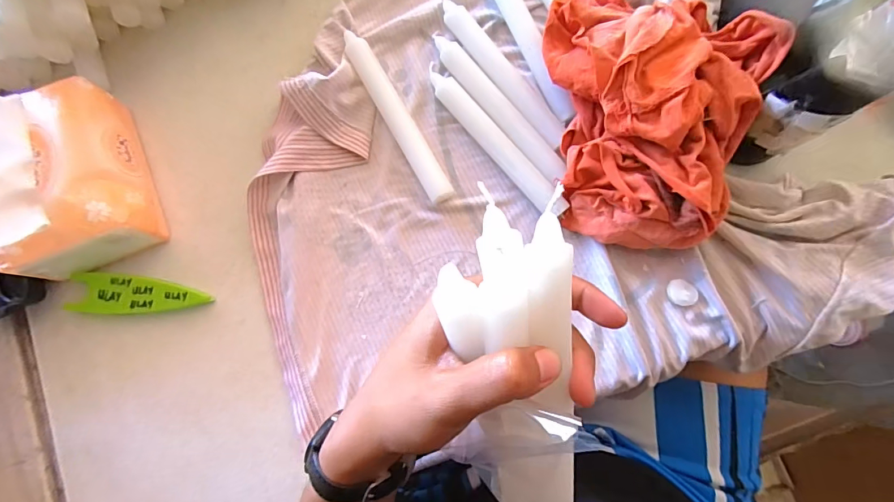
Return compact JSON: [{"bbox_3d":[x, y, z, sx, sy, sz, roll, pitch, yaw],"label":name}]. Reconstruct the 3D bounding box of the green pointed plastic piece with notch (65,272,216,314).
[{"bbox_3d":[-0.236,0.033,0.319,0.102,0.007,0.031,1,87,1],"label":"green pointed plastic piece with notch"}]

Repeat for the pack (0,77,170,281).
[{"bbox_3d":[-0.283,-0.054,0.304,0.095,0.077,0.127,-23,81,-1],"label":"pack"}]

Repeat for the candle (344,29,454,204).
[{"bbox_3d":[-0.041,-0.109,0.337,0.019,0.017,0.158,-30,81,-2],"label":"candle"}]

